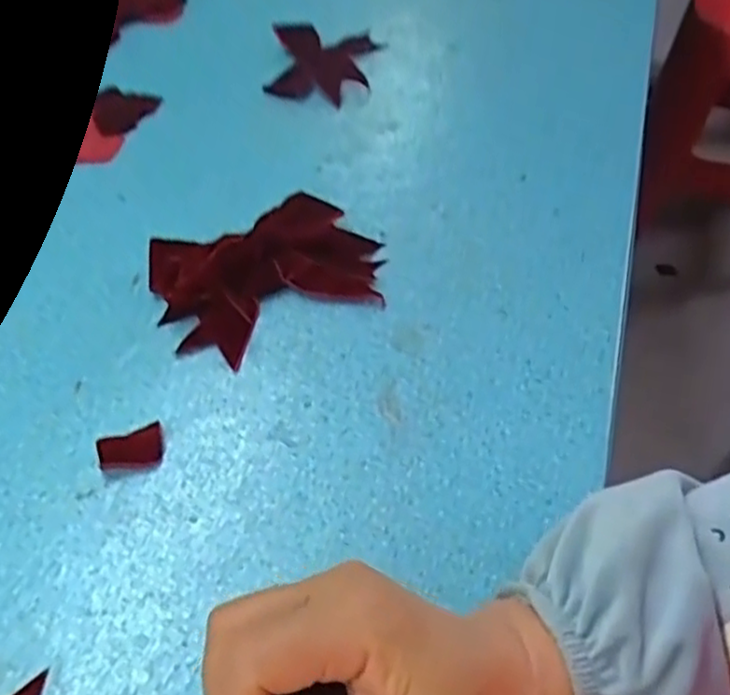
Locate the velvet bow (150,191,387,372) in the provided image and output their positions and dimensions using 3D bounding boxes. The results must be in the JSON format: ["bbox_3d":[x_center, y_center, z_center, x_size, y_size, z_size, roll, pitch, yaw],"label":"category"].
[{"bbox_3d":[-0.064,-0.061,0.484,0.147,0.038,0.111,-21,52,-18],"label":"velvet bow"}]

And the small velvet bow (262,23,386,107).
[{"bbox_3d":[-0.043,-0.273,0.684,0.101,0.024,0.134,7,49,6],"label":"small velvet bow"}]

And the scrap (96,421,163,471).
[{"bbox_3d":[-0.128,0.055,0.404,0.034,0.004,0.025,-14,50,-13],"label":"scrap"}]

